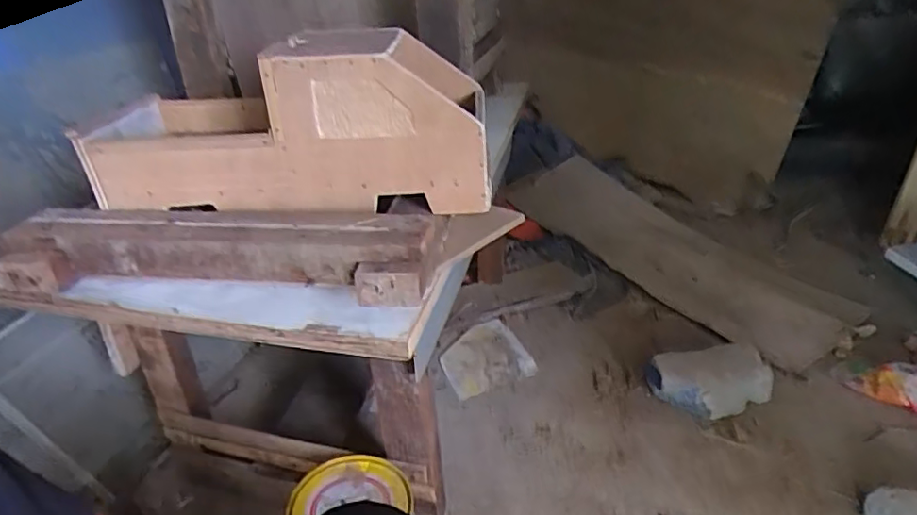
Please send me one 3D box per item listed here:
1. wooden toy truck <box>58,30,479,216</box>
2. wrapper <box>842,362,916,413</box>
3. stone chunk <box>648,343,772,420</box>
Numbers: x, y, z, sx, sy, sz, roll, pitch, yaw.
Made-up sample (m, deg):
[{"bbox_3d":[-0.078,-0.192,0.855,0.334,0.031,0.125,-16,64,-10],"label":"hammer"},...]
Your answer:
[{"bbox_3d":[-0.171,-0.136,0.601,0.383,0.152,0.177,6,31,12],"label":"wooden toy truck"},{"bbox_3d":[0.779,0.224,1.063,0.149,0.042,0.093,21,36,32],"label":"wrapper"},{"bbox_3d":[0.449,0.216,1.055,0.205,0.070,0.118,-10,31,-16],"label":"stone chunk"}]

